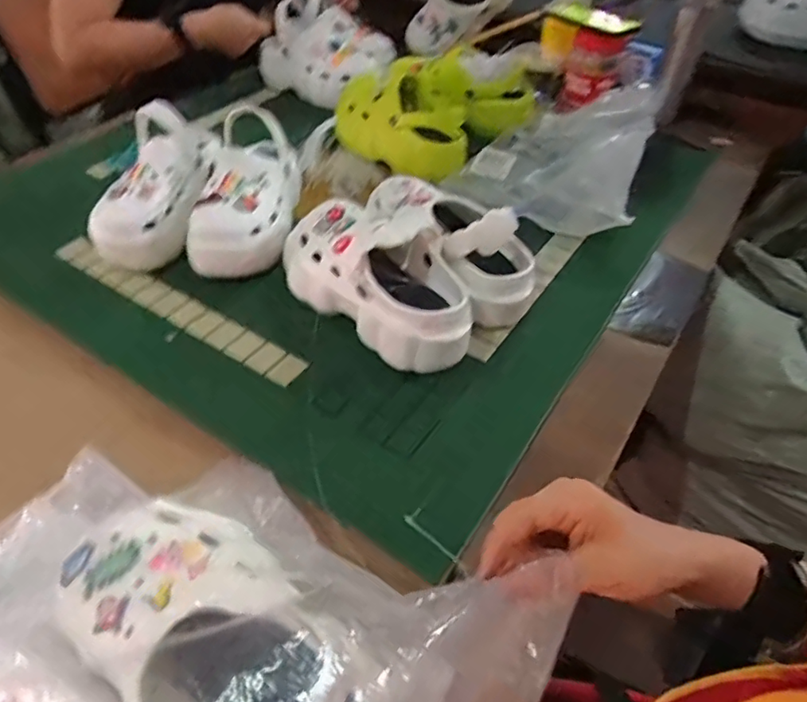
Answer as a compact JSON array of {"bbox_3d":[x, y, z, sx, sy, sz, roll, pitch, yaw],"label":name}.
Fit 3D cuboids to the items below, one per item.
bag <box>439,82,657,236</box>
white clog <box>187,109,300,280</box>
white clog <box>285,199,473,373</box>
[{"bbox_3d":[0.234,-0.307,0.837,0.252,0.109,0.274,21,51,17],"label":"bag"},{"bbox_3d":[-0.198,-0.195,0.710,0.112,0.083,0.224,10,65,6],"label":"white clog"},{"bbox_3d":[-0.031,-0.086,0.619,0.257,0.114,0.120,35,57,27],"label":"white clog"}]

